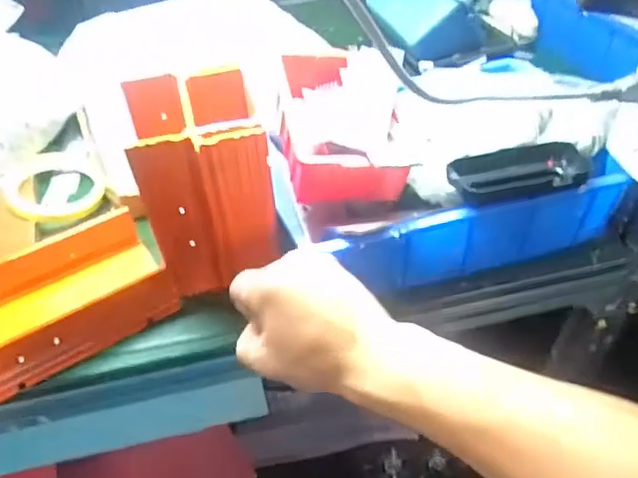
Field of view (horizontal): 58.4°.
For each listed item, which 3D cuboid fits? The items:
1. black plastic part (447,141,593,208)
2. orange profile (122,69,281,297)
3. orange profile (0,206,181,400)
[{"bbox_3d":[0.163,-0.055,0.470,0.111,0.019,0.050,-11,48,-8],"label":"black plastic part"},{"bbox_3d":[-0.091,-0.045,0.471,0.097,0.150,0.114,-10,47,-7],"label":"orange profile"},{"bbox_3d":[-0.221,0.049,0.490,0.165,0.046,0.110,-28,52,-21],"label":"orange profile"}]

